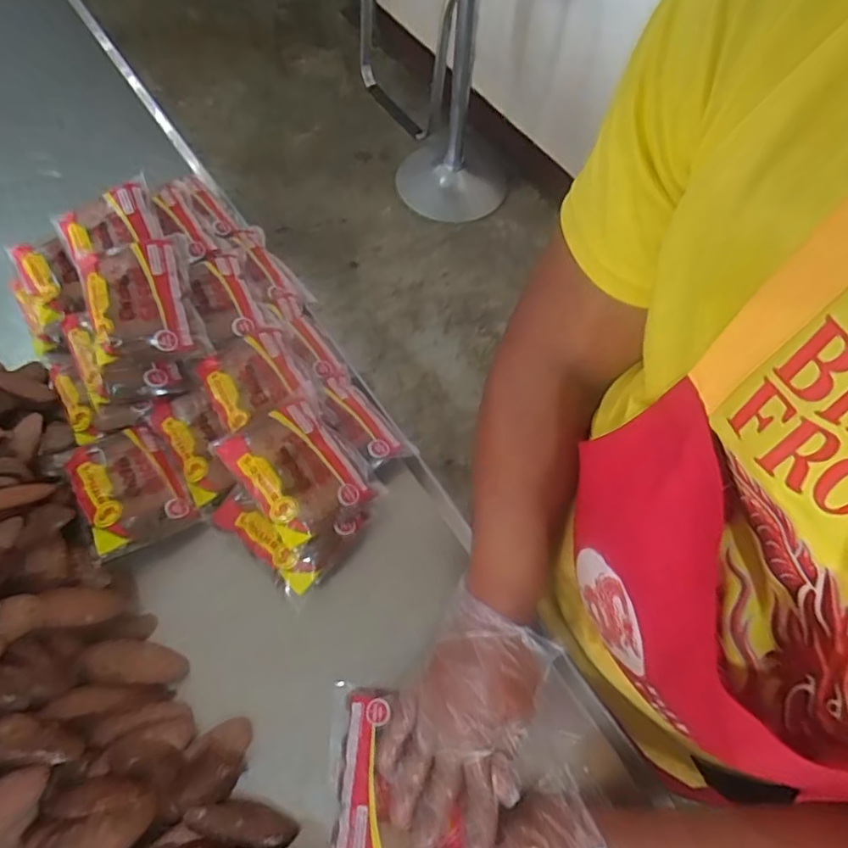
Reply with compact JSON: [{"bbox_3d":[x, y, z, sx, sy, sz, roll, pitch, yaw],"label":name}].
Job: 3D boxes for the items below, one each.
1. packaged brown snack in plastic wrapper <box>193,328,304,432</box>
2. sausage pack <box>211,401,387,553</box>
[{"bbox_3d":[-0.185,-0.044,0.639,0.100,0.046,0.104,-28,67,-15],"label":"packaged brown snack in plastic wrapper"},{"bbox_3d":[-0.124,0.046,0.587,0.106,0.027,0.133,-37,90,-26],"label":"sausage pack"}]

